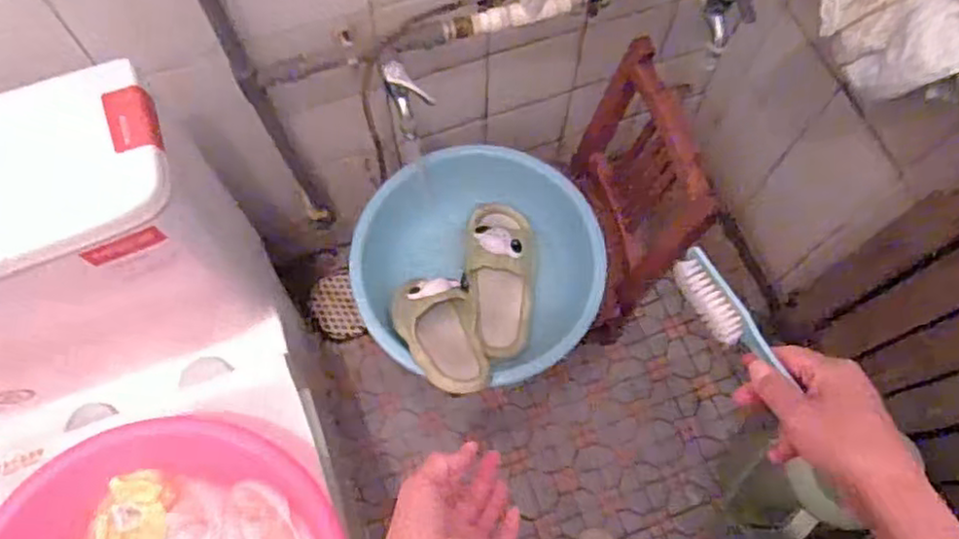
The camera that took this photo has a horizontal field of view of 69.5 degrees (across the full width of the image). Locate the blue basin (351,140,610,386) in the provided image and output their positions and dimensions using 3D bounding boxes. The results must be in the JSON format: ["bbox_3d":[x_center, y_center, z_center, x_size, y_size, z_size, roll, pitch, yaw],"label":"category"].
[{"bbox_3d":[-0.001,0.000,0.969,0.339,0.123,0.335,-18,71,-6],"label":"blue basin"}]

